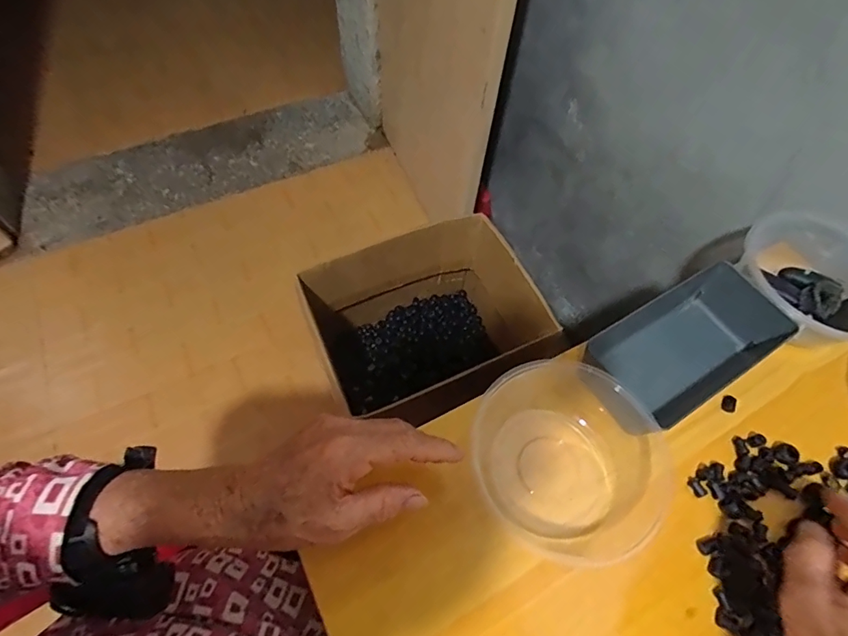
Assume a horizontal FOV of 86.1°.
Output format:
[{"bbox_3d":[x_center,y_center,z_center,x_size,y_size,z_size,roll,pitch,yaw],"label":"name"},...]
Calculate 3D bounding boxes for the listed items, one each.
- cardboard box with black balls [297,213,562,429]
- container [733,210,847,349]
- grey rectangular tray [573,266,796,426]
[{"bbox_3d":[-0.019,0.012,0.863,0.375,0.279,0.222,-17,63,-12],"label":"cardboard box with black balls"},{"bbox_3d":[0.387,-0.040,0.459,0.136,0.056,0.148,-13,63,-11],"label":"container"},{"bbox_3d":[0.242,0.022,0.417,0.154,0.049,0.101,-28,66,-17],"label":"grey rectangular tray"}]

